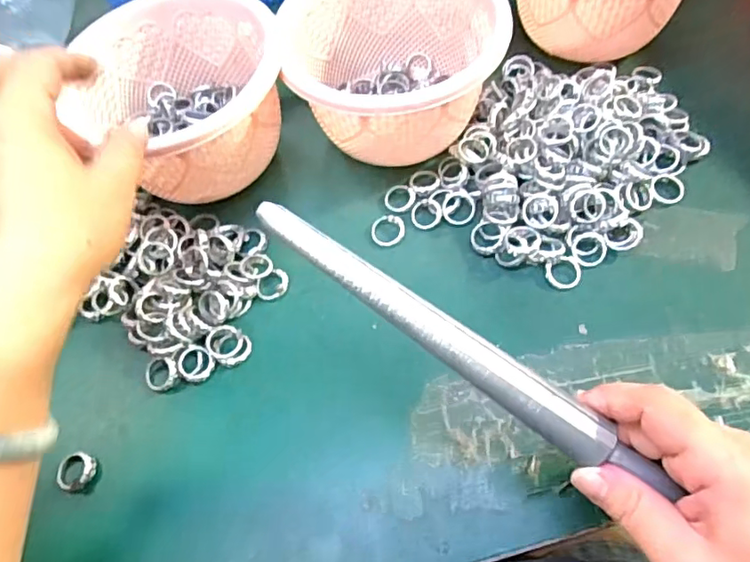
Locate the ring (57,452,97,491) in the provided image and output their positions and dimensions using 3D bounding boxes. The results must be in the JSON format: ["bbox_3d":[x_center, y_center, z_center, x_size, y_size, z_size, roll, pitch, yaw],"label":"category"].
[{"bbox_3d":[-0.166,0.106,0.317,0.020,0.004,0.020,-2,59,3],"label":"ring"}]

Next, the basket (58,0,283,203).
[{"bbox_3d":[-0.128,-0.123,0.390,0.140,0.071,0.150,-12,59,-1],"label":"basket"}]

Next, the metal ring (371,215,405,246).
[{"bbox_3d":[0.009,-0.034,0.382,0.022,0.004,0.024,-2,59,3],"label":"metal ring"}]

